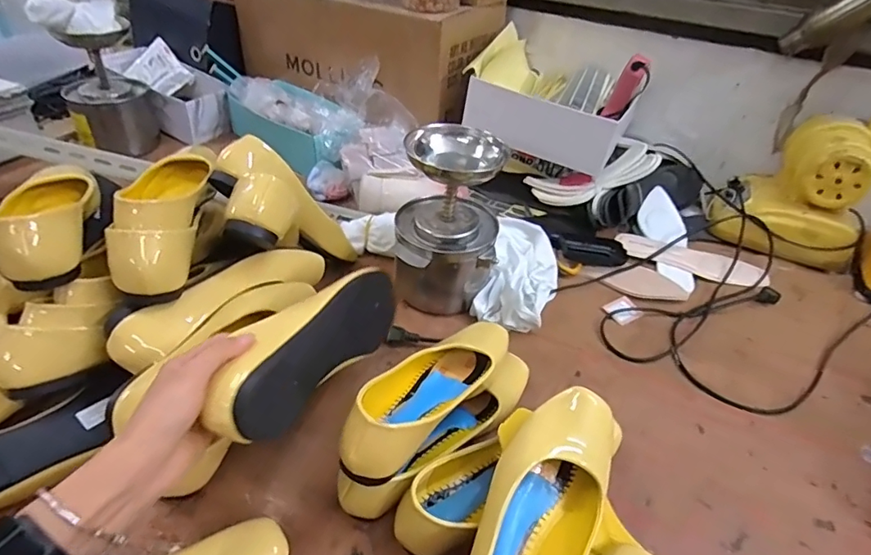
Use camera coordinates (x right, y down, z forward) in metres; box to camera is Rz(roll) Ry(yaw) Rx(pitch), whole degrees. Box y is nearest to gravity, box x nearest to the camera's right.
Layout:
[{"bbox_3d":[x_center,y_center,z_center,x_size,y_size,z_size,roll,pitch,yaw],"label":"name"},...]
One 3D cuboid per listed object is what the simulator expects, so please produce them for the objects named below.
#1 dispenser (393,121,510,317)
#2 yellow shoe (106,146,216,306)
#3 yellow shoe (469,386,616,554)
[{"bbox_3d":[0.015,-0.071,0.659,0.130,0.220,0.115,6,39,2],"label":"dispenser"},{"bbox_3d":[-0.286,-0.077,0.547,0.085,0.079,0.244,-7,41,-14],"label":"yellow shoe"},{"bbox_3d":[0.081,0.200,0.412,0.095,0.066,0.248,21,57,20],"label":"yellow shoe"}]

